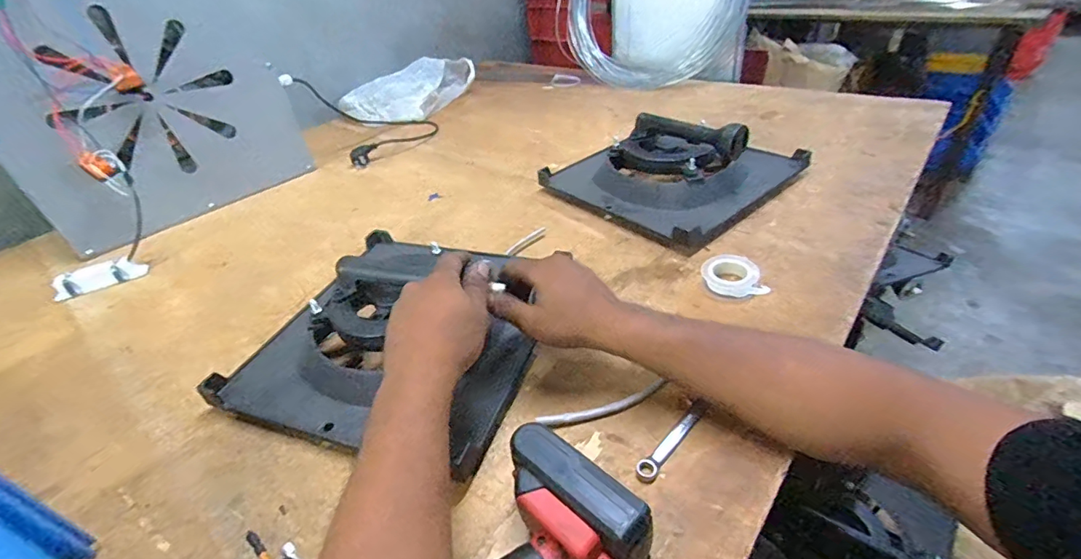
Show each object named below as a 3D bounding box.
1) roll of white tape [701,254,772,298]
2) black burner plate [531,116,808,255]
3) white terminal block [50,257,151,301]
[{"bbox_3d":[0.218,-0.006,0.552,0.063,0.019,0.066,-5,37,4],"label":"roll of white tape"},{"bbox_3d":[0.200,-0.191,0.733,0.286,0.101,0.278,-31,42,-27],"label":"black burner plate"},{"bbox_3d":[-0.648,-0.005,0.708,0.111,0.028,0.031,-21,39,-18],"label":"white terminal block"}]

